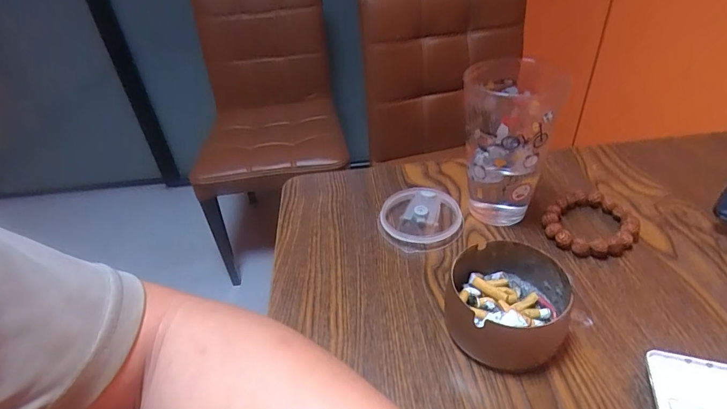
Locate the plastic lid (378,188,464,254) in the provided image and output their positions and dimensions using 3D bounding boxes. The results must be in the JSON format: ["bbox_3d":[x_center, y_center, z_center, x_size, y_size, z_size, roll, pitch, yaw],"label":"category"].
[{"bbox_3d":[0.057,0.014,0.424,0.080,0.016,0.079,-3,38,2],"label":"plastic lid"}]

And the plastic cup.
[{"bbox_3d":[0.137,-0.056,0.403,0.083,0.140,0.091,8,40,16],"label":"plastic cup"}]

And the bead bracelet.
[{"bbox_3d":[0.215,0.020,0.396,0.084,0.017,0.074,-33,46,-31],"label":"bead bracelet"}]

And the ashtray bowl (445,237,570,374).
[{"bbox_3d":[0.109,0.075,0.315,0.087,0.050,0.088,-3,38,2],"label":"ashtray bowl"}]

